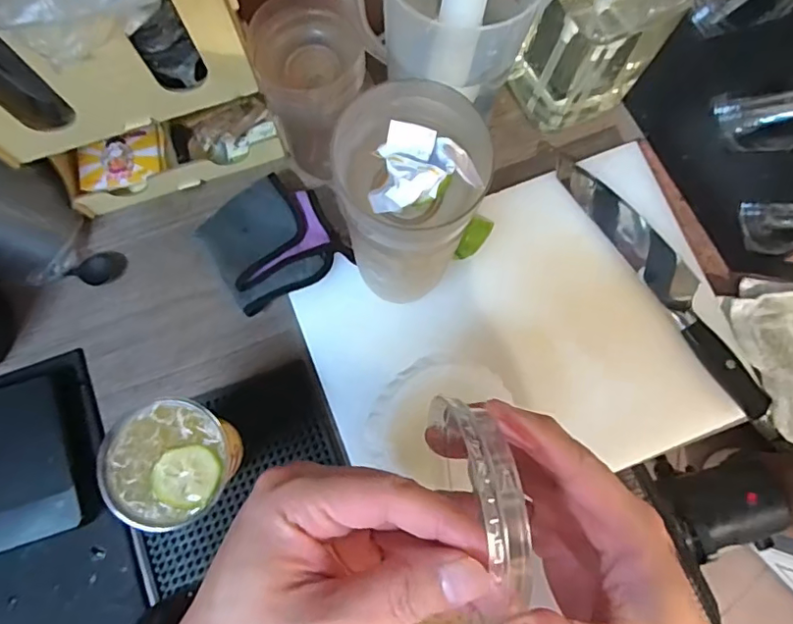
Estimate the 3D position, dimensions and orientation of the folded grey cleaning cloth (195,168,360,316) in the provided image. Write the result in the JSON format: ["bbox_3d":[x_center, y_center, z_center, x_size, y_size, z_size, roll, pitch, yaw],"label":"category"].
[{"bbox_3d":[-0.127,-0.073,0.562,0.118,0.026,0.124,-31,81,-5],"label":"folded grey cleaning cloth"}]

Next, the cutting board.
[{"bbox_3d":[0.132,0.023,0.544,0.411,0.026,0.284,-21,80,-3],"label":"cutting board"}]

